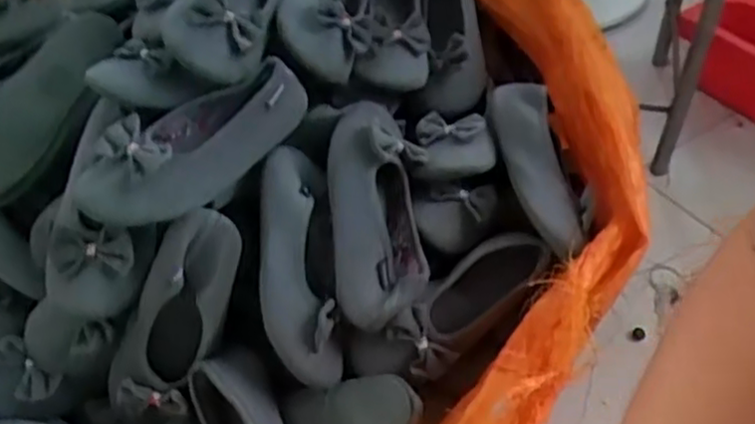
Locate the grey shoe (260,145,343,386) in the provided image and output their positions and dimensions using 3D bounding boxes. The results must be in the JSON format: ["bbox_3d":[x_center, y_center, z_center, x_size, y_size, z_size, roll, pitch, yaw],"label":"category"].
[{"bbox_3d":[-0.080,0.048,0.722,0.071,0.057,0.247,-6,68,-1],"label":"grey shoe"}]

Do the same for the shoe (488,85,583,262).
[{"bbox_3d":[0.165,-0.049,0.771,0.066,0.060,0.221,-3,47,1],"label":"shoe"}]

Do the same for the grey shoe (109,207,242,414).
[{"bbox_3d":[-0.192,0.104,0.690,0.074,0.051,0.219,28,98,27],"label":"grey shoe"}]

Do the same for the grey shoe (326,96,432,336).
[{"bbox_3d":[-0.001,-0.003,0.744,0.094,0.061,0.251,-3,61,1],"label":"grey shoe"}]

